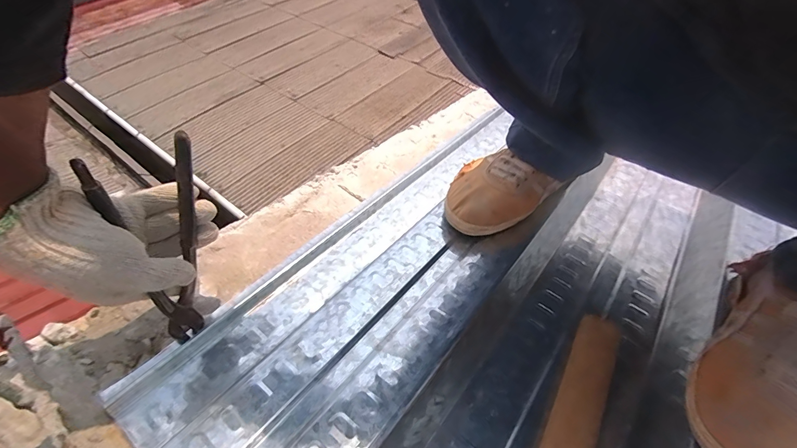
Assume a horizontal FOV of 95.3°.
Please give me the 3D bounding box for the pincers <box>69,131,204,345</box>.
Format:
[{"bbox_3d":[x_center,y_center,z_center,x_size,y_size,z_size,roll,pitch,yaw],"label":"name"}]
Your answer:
[{"bbox_3d":[-0.220,0.034,0.327,0.017,0.224,0.081,23,29,17],"label":"pincers"}]

